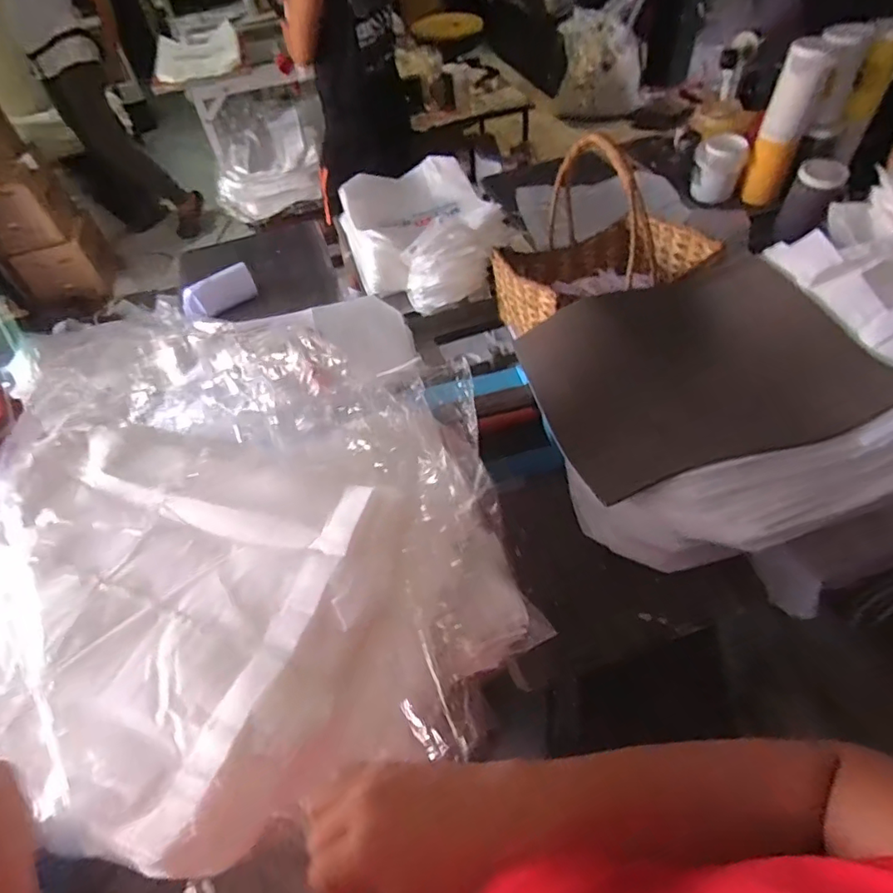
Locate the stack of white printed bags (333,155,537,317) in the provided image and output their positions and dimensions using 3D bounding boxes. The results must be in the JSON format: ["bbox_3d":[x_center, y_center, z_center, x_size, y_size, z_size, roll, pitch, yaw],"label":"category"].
[{"bbox_3d":[-0.069,-0.543,1.307,0.341,0.163,0.552,-16,51,-6],"label":"stack of white printed bags"}]

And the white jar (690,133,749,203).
[{"bbox_3d":[0.693,-0.705,1.372,0.122,0.135,0.106,14,54,17],"label":"white jar"}]

